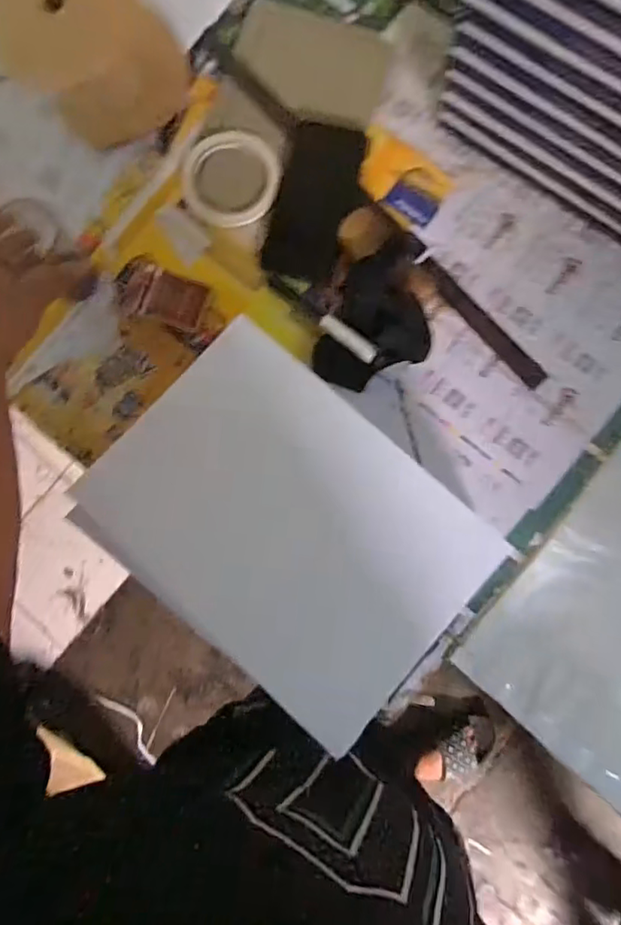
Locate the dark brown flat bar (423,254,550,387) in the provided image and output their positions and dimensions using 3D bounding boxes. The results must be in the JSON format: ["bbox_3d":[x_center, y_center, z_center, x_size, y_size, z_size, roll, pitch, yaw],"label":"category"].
[{"bbox_3d":[0.166,-0.136,0.568,0.023,0.005,0.162,-42,83,-3],"label":"dark brown flat bar"}]

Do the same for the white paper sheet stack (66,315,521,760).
[{"bbox_3d":[-0.018,0.056,0.483,0.299,0.041,0.221,40,89,8],"label":"white paper sheet stack"}]

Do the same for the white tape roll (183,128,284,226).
[{"bbox_3d":[-0.083,-0.295,0.602,0.104,0.015,0.103,0,85,6],"label":"white tape roll"}]

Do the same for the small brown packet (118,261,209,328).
[{"bbox_3d":[-0.153,-0.170,0.589,0.094,0.016,0.052,12,86,7],"label":"small brown packet"}]

